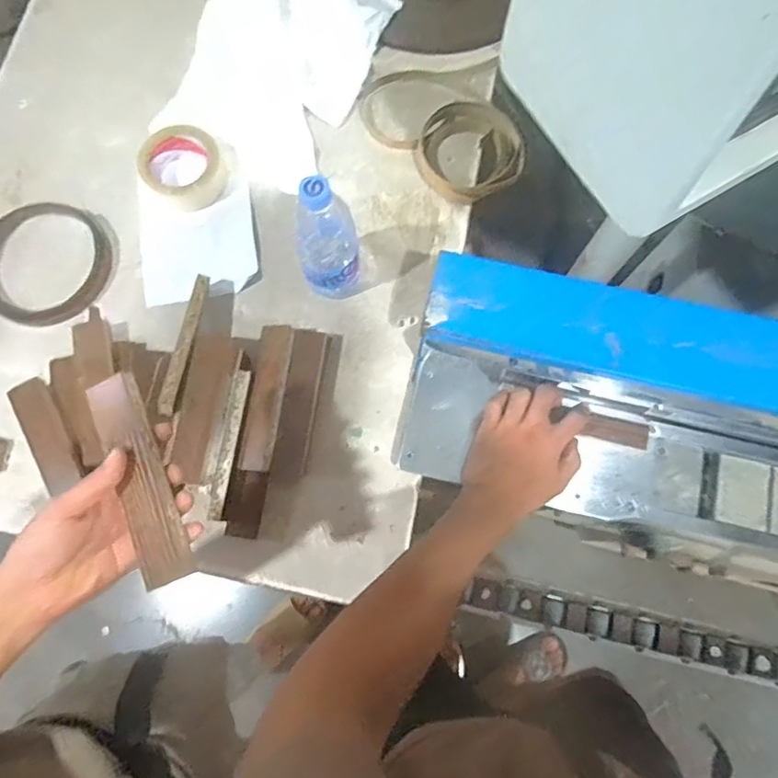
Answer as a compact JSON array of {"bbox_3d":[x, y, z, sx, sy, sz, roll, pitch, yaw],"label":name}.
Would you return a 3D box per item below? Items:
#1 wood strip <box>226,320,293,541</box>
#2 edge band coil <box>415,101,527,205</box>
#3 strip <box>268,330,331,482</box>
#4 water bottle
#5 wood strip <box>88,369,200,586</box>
[{"bbox_3d":[-0.149,0.044,0.650,0.041,0.024,0.247,8,76,2],"label":"wood strip"},{"bbox_3d":[0.109,-0.324,0.760,0.145,0.021,0.138,0,76,0],"label":"edge band coil"},{"bbox_3d":[-0.105,0.017,0.665,0.046,0.011,0.176,12,77,-25],"label":"strip"},{"bbox_3d":[-0.068,-0.173,0.630,0.072,0.192,0.069,-11,76,-3],"label":"water bottle"},{"bbox_3d":[-0.202,0.072,0.451,0.040,0.011,0.169,-22,82,-4],"label":"wood strip"}]

